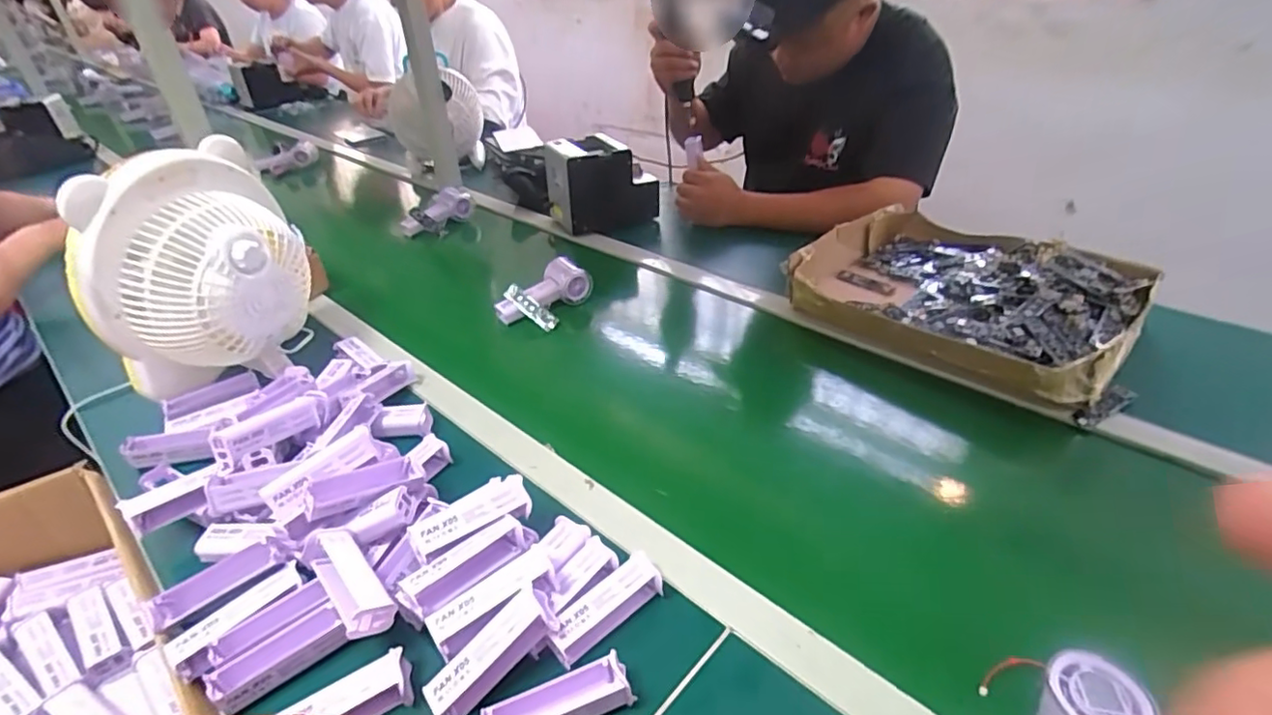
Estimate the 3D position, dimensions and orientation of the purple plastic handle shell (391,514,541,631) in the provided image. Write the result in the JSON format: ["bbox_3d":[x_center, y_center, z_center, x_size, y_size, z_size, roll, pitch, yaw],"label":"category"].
[{"bbox_3d":[-0.135,0.172,0.498,0.116,0.036,0.034,-22,39,-26],"label":"purple plastic handle shell"}]

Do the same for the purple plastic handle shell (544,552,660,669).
[{"bbox_3d":[-0.025,0.200,0.489,0.103,0.027,0.035,-29,42,-34],"label":"purple plastic handle shell"}]

